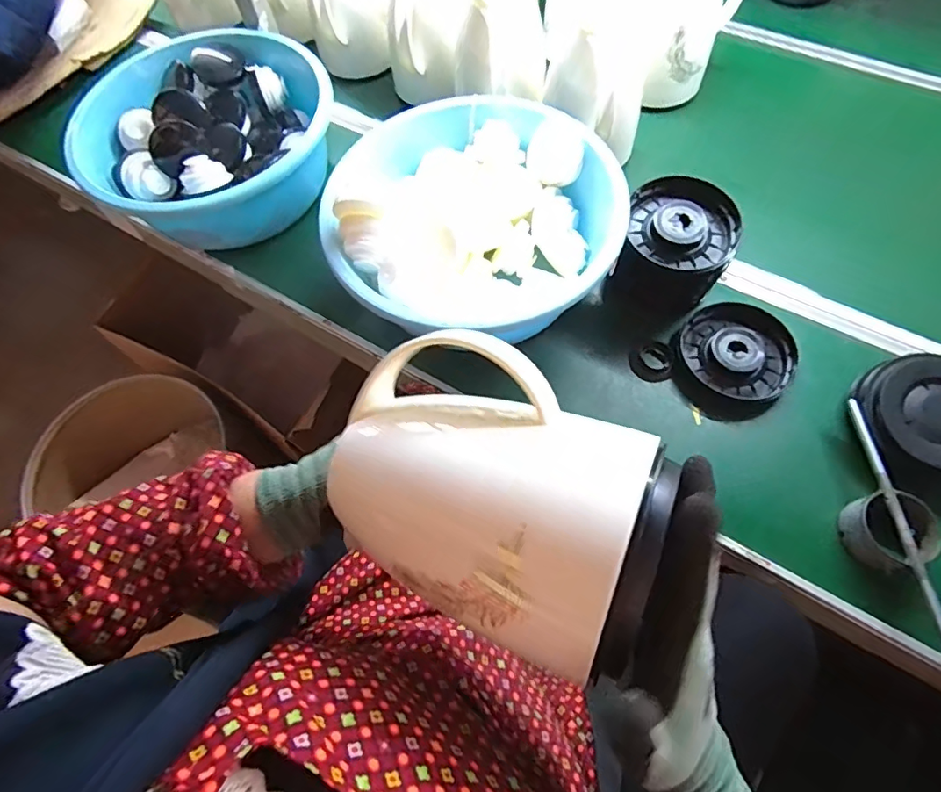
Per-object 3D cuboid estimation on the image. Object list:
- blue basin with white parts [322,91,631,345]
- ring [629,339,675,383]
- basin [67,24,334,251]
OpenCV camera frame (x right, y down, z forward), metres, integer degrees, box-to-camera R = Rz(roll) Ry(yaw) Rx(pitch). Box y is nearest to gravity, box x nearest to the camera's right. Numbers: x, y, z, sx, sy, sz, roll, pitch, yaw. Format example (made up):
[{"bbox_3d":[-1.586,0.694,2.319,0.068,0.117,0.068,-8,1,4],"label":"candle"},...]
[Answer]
[{"bbox_3d":[0.003,-0.250,0.683,0.358,0.113,0.298,-6,66,0],"label":"blue basin with white parts"},{"bbox_3d":[0.243,-0.046,0.677,0.055,0.013,0.055,-1,67,2],"label":"ring"},{"bbox_3d":[-0.374,-0.384,0.769,0.354,0.129,0.303,-41,71,-14],"label":"basin"}]

